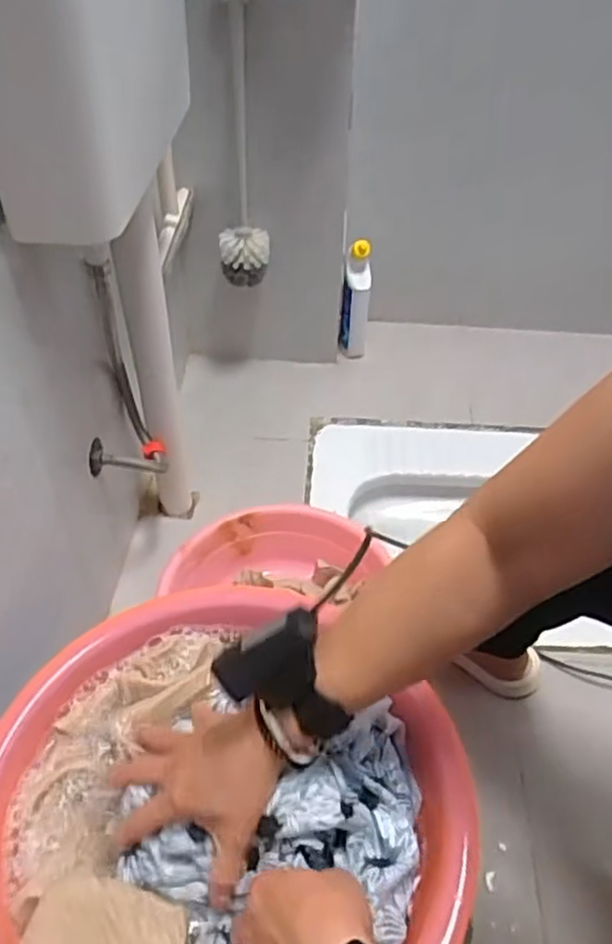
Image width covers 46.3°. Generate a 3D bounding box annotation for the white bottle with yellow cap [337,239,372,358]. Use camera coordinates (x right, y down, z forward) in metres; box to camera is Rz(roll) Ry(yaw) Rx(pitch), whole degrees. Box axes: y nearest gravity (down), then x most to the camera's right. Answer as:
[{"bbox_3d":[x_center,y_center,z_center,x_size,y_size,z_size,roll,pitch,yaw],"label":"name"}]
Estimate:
[{"bbox_3d":[0.089,-0.313,1.304,0.054,0.222,0.068,0,45,-1],"label":"white bottle with yellow cap"}]

